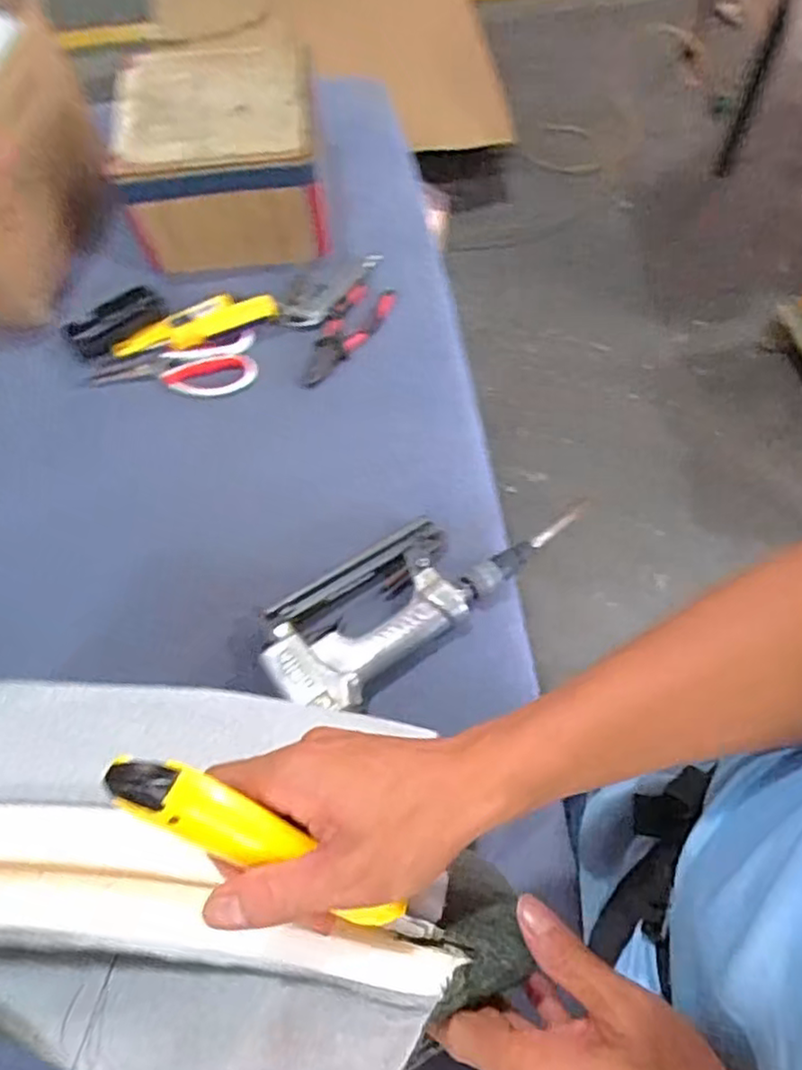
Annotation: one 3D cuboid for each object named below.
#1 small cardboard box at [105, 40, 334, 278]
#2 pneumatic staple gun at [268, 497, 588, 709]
[{"bbox_3d":[-0.202,-0.437,0.777,0.212,0.144,0.217,-7,62,0],"label":"small cardboard box"},{"bbox_3d":[0.015,0.035,0.591,0.296,0.046,0.116,-39,67,-16],"label":"pneumatic staple gun"}]

